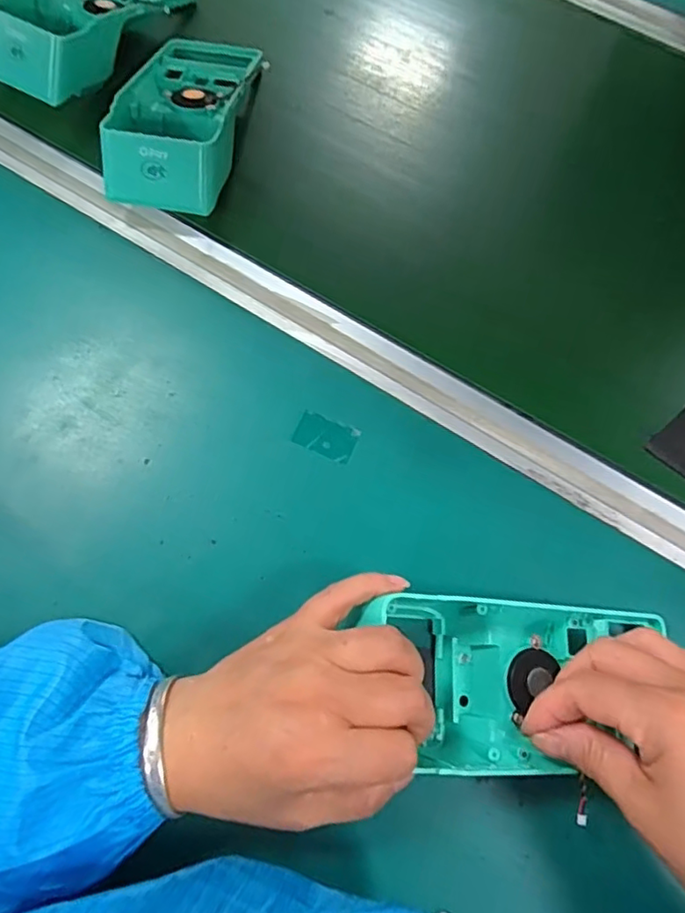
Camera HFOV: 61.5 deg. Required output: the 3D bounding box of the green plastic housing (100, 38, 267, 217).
[{"bbox_3d":[-0.116,-0.263,0.436,0.093,0.051,0.185,9,69,2],"label":"green plastic housing"}]

